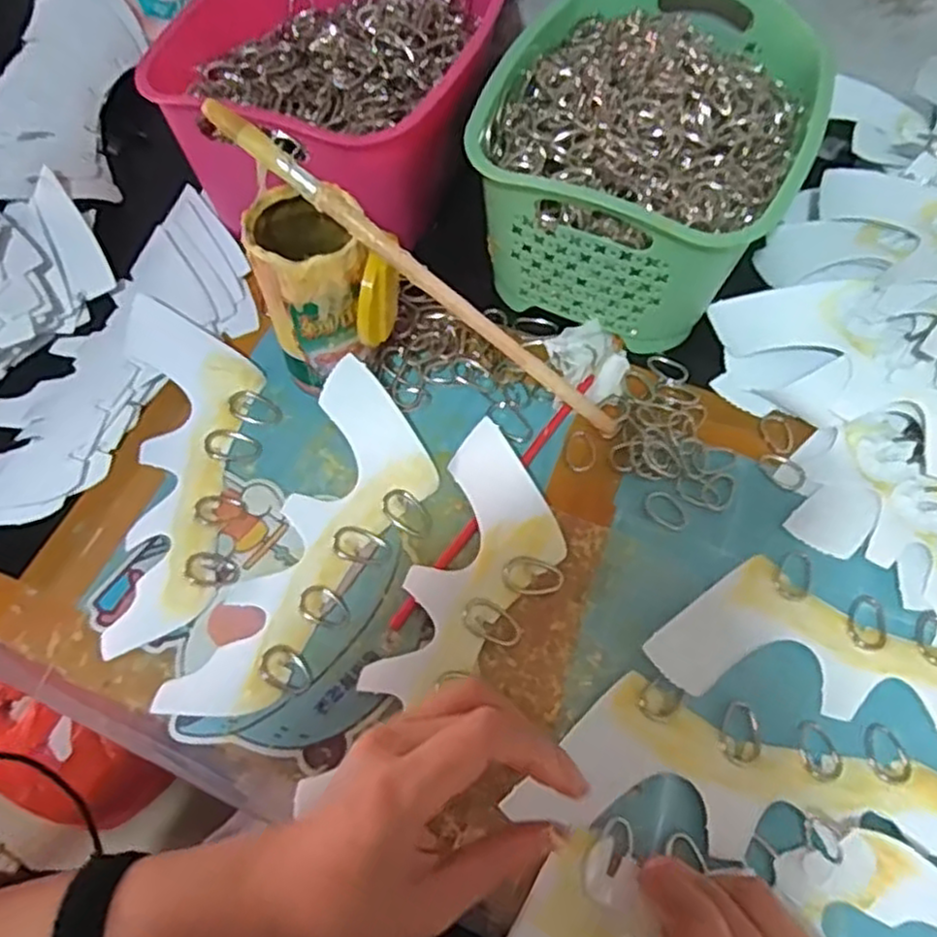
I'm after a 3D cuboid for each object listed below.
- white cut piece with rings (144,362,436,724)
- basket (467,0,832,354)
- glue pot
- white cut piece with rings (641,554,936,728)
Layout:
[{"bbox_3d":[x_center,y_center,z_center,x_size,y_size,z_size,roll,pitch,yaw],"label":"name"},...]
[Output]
[{"bbox_3d":[-0.084,0.042,0.410,0.082,0.031,0.214,18,62,9],"label":"white cut piece with rings"},{"bbox_3d":[0.124,-0.225,0.506,0.193,0.115,0.265,21,63,10],"label":"basket"},{"bbox_3d":[-0.086,-0.106,0.438,0.072,0.117,0.074,0,61,-1],"label":"glue pot"},{"bbox_3d":[0.220,0.110,0.388,0.232,0.011,0.081,18,62,9],"label":"white cut piece with rings"}]

